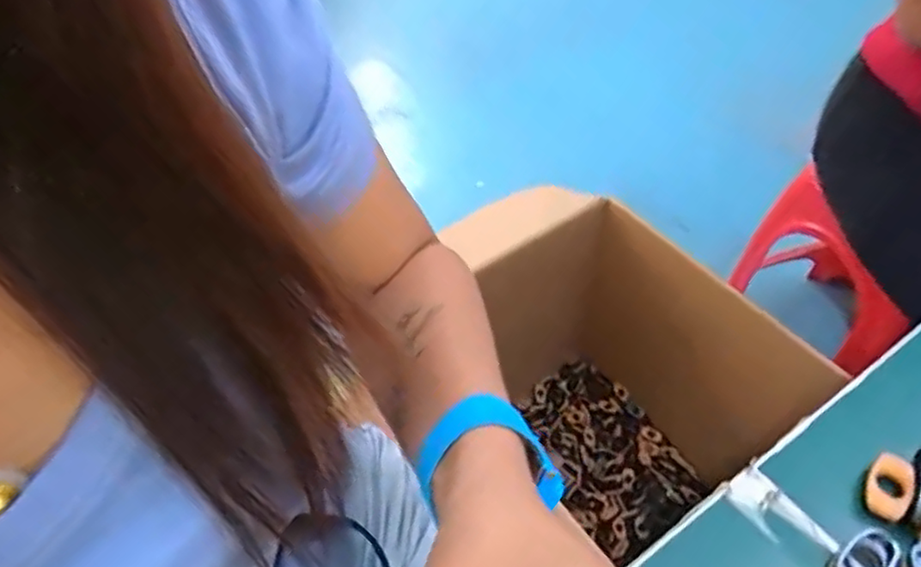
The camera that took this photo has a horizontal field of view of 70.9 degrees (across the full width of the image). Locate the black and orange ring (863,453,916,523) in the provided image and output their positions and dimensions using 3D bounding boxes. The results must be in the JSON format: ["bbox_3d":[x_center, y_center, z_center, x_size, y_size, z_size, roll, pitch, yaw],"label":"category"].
[{"bbox_3d":[0.211,0.101,0.319,0.020,0.009,0.032,31,58,25],"label":"black and orange ring"}]

